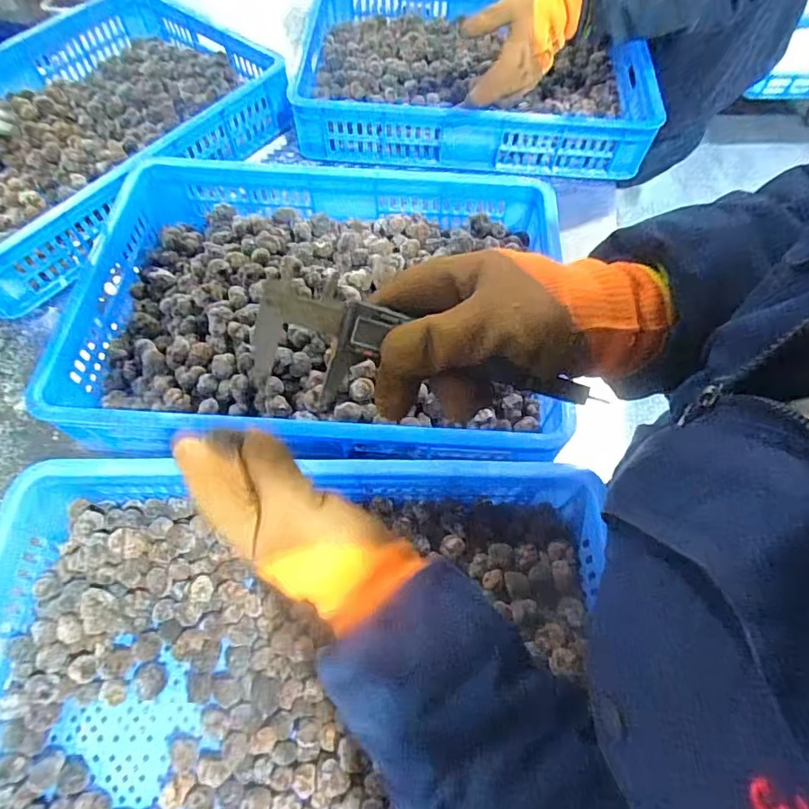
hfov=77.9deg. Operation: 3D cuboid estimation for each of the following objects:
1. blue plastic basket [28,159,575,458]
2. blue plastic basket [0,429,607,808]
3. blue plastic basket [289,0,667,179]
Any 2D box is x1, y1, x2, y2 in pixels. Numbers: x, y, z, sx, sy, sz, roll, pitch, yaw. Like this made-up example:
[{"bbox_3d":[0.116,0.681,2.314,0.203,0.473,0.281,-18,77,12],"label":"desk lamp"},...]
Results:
[{"bbox_3d":[-0.129,-0.132,0.636,0.607,0.096,0.412,5,66,3],"label":"blue plastic basket"},{"bbox_3d":[-0.106,0.250,0.442,0.571,0.095,0.396,-2,66,0],"label":"blue plastic basket"},{"bbox_3d":[0.120,-0.599,0.873,0.574,0.099,0.408,3,63,0],"label":"blue plastic basket"}]

